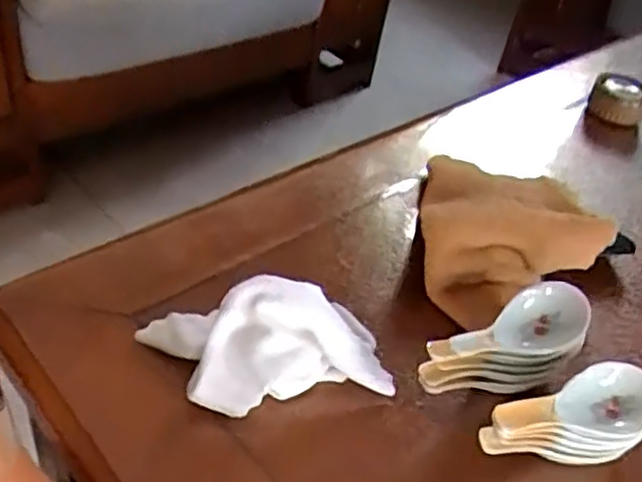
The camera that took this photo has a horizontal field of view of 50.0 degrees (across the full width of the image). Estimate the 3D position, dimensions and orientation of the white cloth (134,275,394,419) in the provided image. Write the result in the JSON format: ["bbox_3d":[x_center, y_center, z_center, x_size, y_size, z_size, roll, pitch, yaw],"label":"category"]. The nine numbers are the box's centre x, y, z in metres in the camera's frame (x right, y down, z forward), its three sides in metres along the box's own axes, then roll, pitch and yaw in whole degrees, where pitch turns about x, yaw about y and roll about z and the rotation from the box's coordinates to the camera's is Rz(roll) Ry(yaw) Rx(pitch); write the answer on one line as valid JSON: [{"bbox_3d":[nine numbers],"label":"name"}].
[{"bbox_3d":[-0.034,0.057,0.439,0.151,0.061,0.087,-8,45,-17],"label":"white cloth"}]

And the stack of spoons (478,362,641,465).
[{"bbox_3d":[0.145,0.110,0.412,0.133,0.053,0.050,-2,41,-30],"label":"stack of spoons"}]

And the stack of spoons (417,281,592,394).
[{"bbox_3d":[0.123,0.074,0.450,0.133,0.061,0.052,-28,53,-33],"label":"stack of spoons"}]

